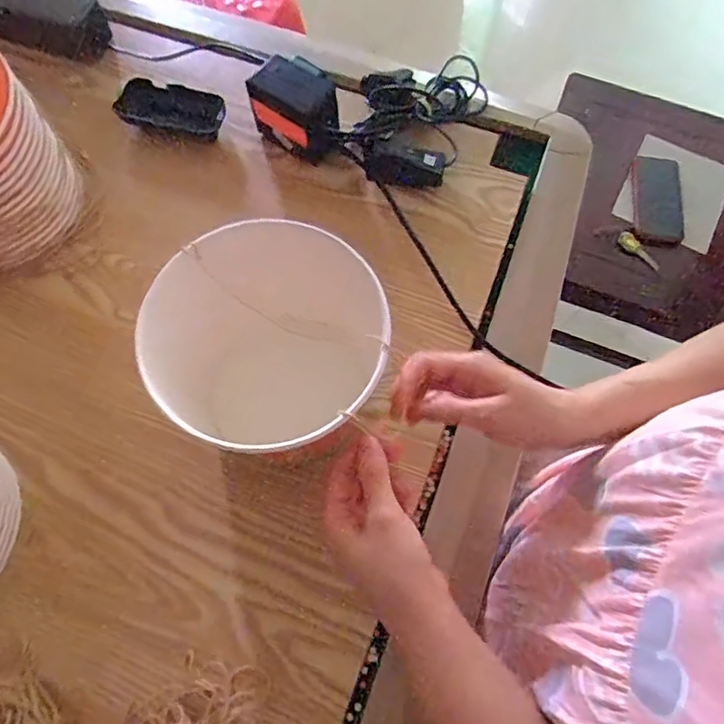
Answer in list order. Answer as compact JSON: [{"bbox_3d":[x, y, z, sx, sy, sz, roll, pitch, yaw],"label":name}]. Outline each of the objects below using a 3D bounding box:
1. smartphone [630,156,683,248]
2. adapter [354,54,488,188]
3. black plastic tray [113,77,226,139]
[{"bbox_3d":[0.508,-0.279,0.993,0.084,0.011,0.171,7,69,3],"label":"smartphone"},{"bbox_3d":[0.059,-0.261,0.592,0.109,0.051,0.181,23,70,9],"label":"adapter"},{"bbox_3d":[-0.196,-0.264,0.601,0.107,0.023,0.049,9,69,4],"label":"black plastic tray"}]

